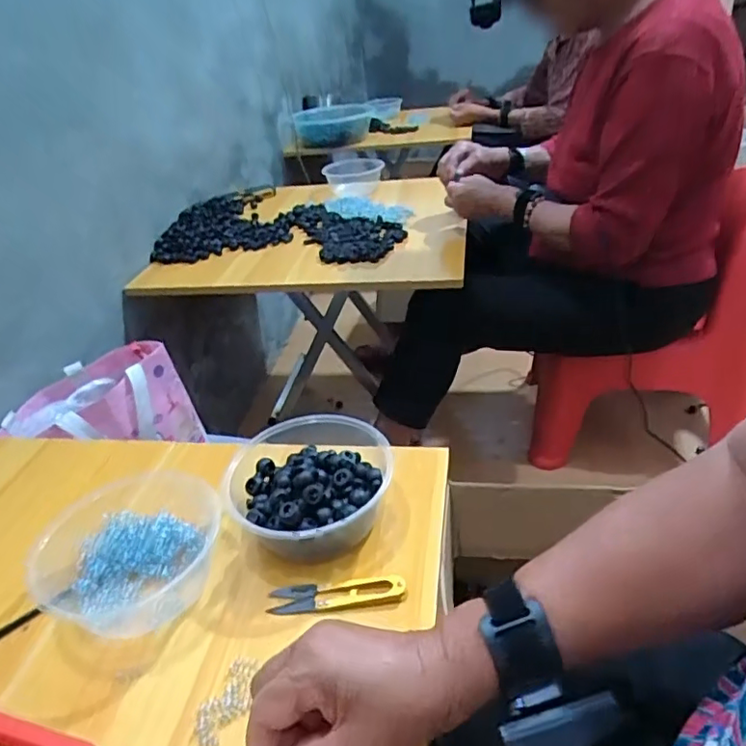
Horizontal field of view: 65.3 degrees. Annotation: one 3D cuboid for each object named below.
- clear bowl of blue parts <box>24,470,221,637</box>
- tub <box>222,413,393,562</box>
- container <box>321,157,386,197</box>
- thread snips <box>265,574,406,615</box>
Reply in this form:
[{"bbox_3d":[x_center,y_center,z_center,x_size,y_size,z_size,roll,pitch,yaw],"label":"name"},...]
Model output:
[{"bbox_3d":[-0.203,0.144,0.477,0.134,0.060,0.122,0,34,10],"label":"clear bowl of blue parts"},{"bbox_3d":[-0.055,0.101,0.510,0.134,0.059,0.144,-5,34,3],"label":"tub"},{"bbox_3d":[-0.045,-0.468,1.379,0.141,0.046,0.163,-7,34,1],"label":"container"},{"bbox_3d":[-0.028,0.170,0.450,0.104,0.007,0.026,-5,34,4],"label":"thread snips"}]

